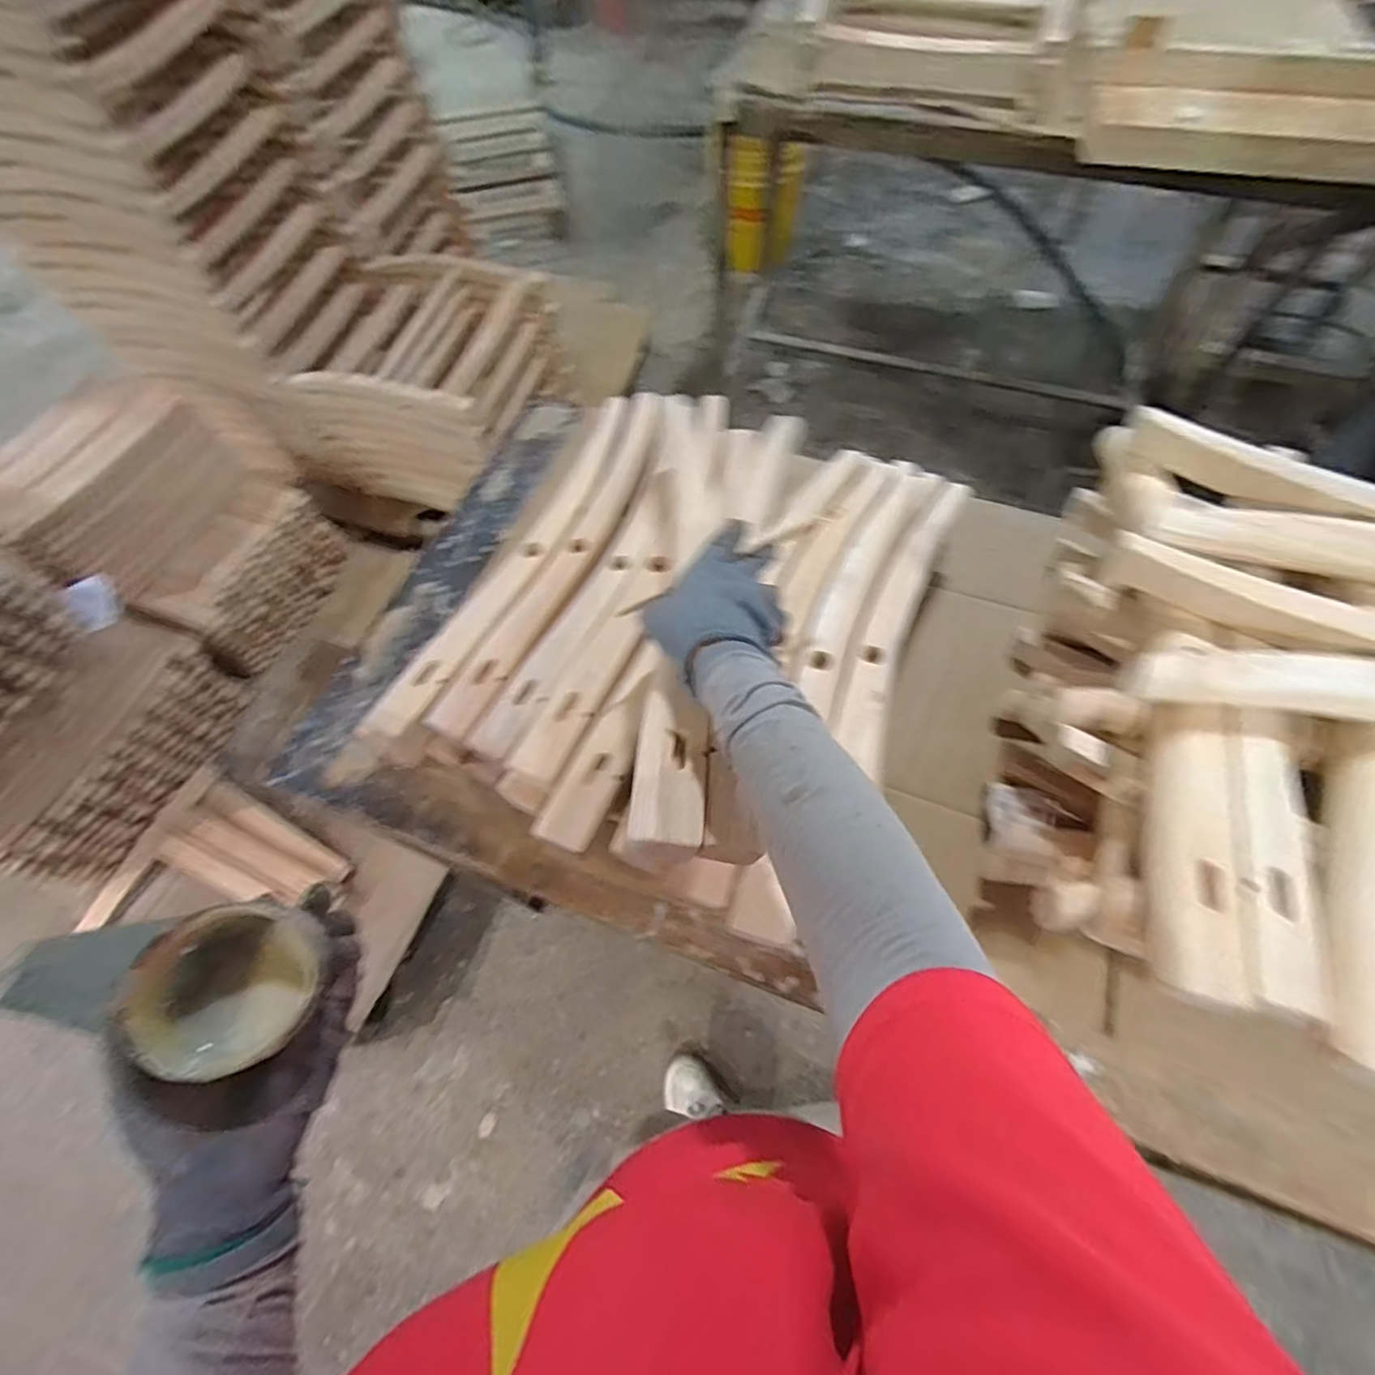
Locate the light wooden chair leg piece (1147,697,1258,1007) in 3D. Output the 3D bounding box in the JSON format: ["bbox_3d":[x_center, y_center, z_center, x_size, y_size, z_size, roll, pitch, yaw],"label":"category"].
[{"bbox_3d":[0.318,0.097,0.390,0.039,0.024,0.182,15,65,9],"label":"light wooden chair leg piece"}]

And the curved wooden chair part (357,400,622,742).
[{"bbox_3d":[-0.166,-0.138,0.632,0.066,0.026,0.441,25,67,13],"label":"curved wooden chair part"}]

